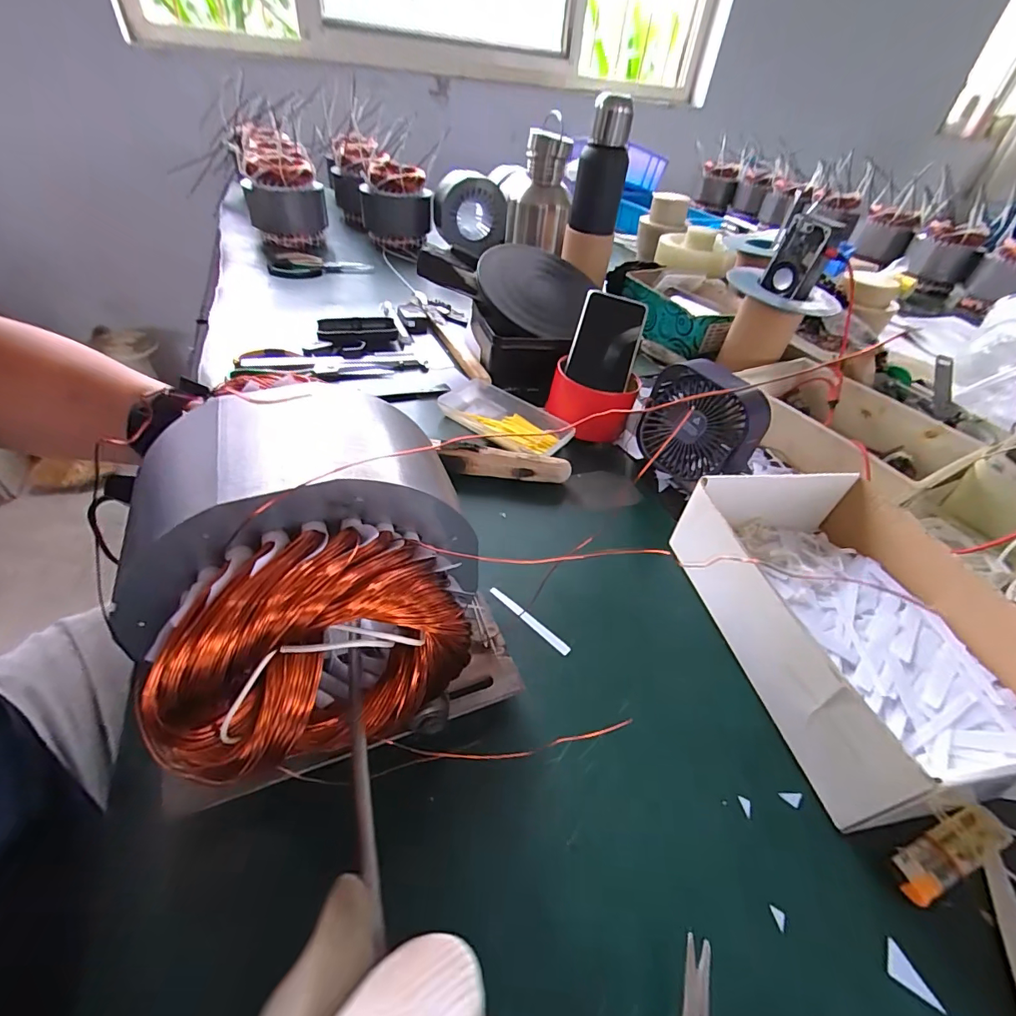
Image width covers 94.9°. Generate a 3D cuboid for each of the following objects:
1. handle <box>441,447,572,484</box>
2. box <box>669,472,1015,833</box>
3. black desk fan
[{"bbox_3d":[-0.002,-0.046,0.484,0.132,0.023,0.020,5,44,-2],"label":"handle"},{"bbox_3d":[0.262,0.079,0.353,0.197,0.070,0.241,-3,45,-11],"label":"box"},{"bbox_3d":[0.201,-0.084,0.497,0.121,0.112,0.068,32,49,24],"label":"black desk fan"}]

